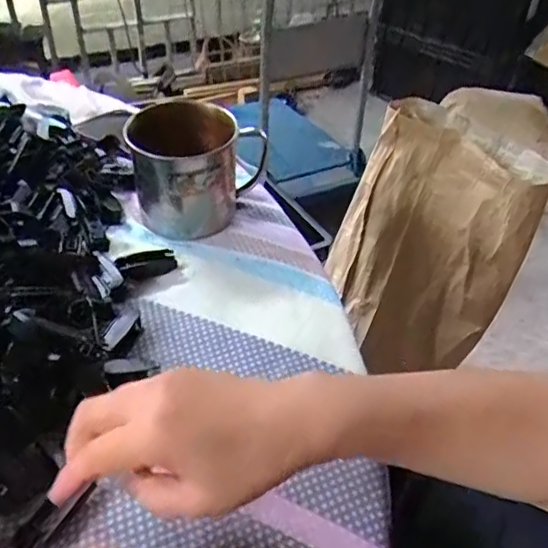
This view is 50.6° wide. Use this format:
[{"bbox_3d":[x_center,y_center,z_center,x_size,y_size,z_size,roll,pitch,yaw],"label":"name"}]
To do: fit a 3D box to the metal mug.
[{"bbox_3d":[-0.065,-0.094,0.509,0.113,0.087,0.085,-3,42,-6],"label":"metal mug"}]

